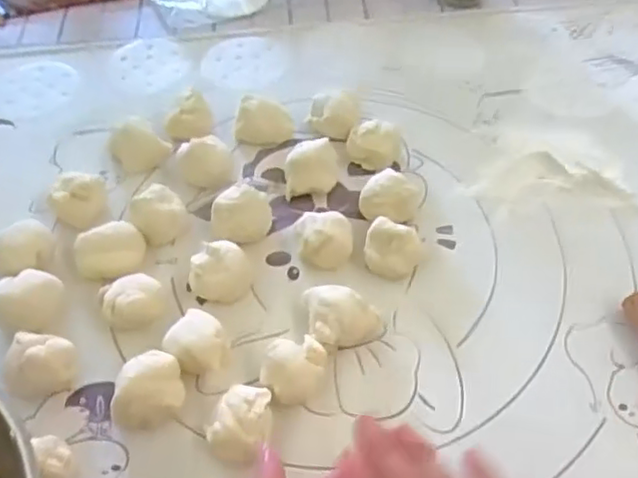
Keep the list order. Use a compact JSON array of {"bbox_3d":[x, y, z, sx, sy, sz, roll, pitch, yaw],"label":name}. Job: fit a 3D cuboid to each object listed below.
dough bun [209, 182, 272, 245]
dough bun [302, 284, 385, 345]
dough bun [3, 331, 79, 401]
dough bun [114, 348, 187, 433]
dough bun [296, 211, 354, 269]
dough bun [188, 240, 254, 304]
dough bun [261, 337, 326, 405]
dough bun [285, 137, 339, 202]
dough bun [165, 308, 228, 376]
[{"bbox_3d":[-0.060,-0.017,0.507,0.046,0.032,0.038,-9,53,-6],"label":"dough bun"},{"bbox_3d":[0.018,0.054,0.457,0.050,0.023,0.044,-6,52,-3],"label":"dough bun"},{"bbox_3d":[-0.186,0.083,0.435,0.044,0.033,0.038,-38,60,-24],"label":"dough bun"},{"bbox_3d":[-0.110,0.097,0.422,0.043,0.030,0.041,-1,52,1],"label":"dough bun"},{"bbox_3d":[0.006,0.003,0.495,0.040,0.027,0.042,-1,52,1],"label":"dough bun"},{"bbox_3d":[-0.072,0.026,0.478,0.046,0.038,0.040,-9,53,-6],"label":"dough bun"},{"bbox_3d":[-0.015,0.087,0.431,0.044,0.032,0.036,-13,53,-9],"label":"dough bun"},{"bbox_3d":[-0.007,-0.058,0.540,0.044,0.030,0.038,-6,52,-3],"label":"dough bun"},{"bbox_3d":[-0.080,0.073,0.442,0.040,0.032,0.037,-1,52,1],"label":"dough bun"}]

